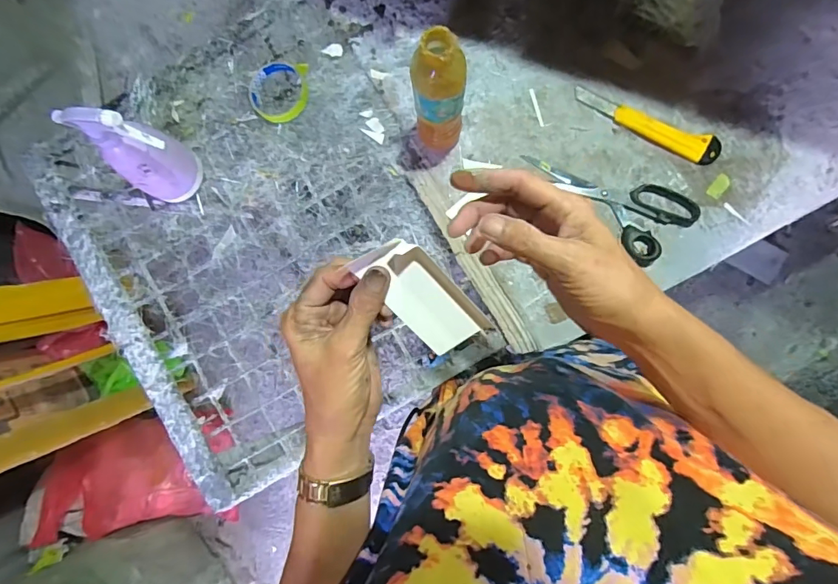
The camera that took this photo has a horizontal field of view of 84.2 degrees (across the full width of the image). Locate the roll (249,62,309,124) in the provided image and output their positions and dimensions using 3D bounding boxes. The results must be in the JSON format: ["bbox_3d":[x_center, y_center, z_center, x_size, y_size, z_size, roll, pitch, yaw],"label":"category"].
[{"bbox_3d":[-0.208,-0.295,0.682,0.088,0.016,0.088,0,90,9],"label":"roll"}]

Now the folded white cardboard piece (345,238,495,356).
[{"bbox_3d":[0.003,0.003,0.317,0.046,0.017,0.094,-39,112,7],"label":"folded white cardboard piece"}]

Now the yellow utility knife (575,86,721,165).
[{"bbox_3d":[0.307,-0.229,0.627,0.202,0.010,0.037,28,94,8],"label":"yellow utility knife"}]

